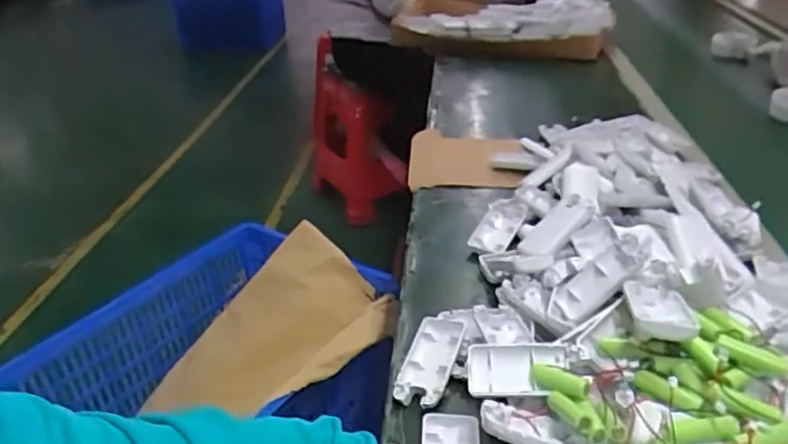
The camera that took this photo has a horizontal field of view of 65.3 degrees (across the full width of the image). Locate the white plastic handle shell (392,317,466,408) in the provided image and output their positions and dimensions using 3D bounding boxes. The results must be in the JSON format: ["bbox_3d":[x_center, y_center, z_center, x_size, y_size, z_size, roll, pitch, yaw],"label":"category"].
[{"bbox_3d":[0.031,0.125,0.556,0.045,0.025,0.091,9,34,20],"label":"white plastic handle shell"}]

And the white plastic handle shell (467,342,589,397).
[{"bbox_3d":[0.106,0.118,0.494,0.093,0.009,0.046,-7,51,13],"label":"white plastic handle shell"}]

